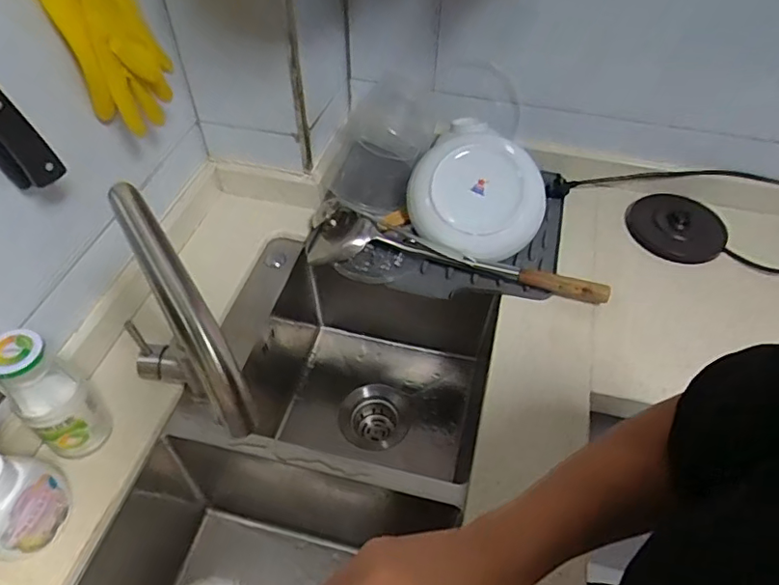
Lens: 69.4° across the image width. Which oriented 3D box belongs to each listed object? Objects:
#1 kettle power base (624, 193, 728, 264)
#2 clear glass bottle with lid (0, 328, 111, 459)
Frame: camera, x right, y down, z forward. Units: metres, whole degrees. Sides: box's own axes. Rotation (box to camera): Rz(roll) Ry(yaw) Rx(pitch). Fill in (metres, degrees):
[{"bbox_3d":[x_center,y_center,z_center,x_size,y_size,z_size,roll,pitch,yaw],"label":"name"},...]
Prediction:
[{"bbox_3d":[0.434,-0.102,0.849,0.124,0.028,0.137,-34,58,-26],"label":"kettle power base"},{"bbox_3d":[-0.331,0.103,0.554,0.052,0.159,0.064,34,57,25],"label":"clear glass bottle with lid"}]

